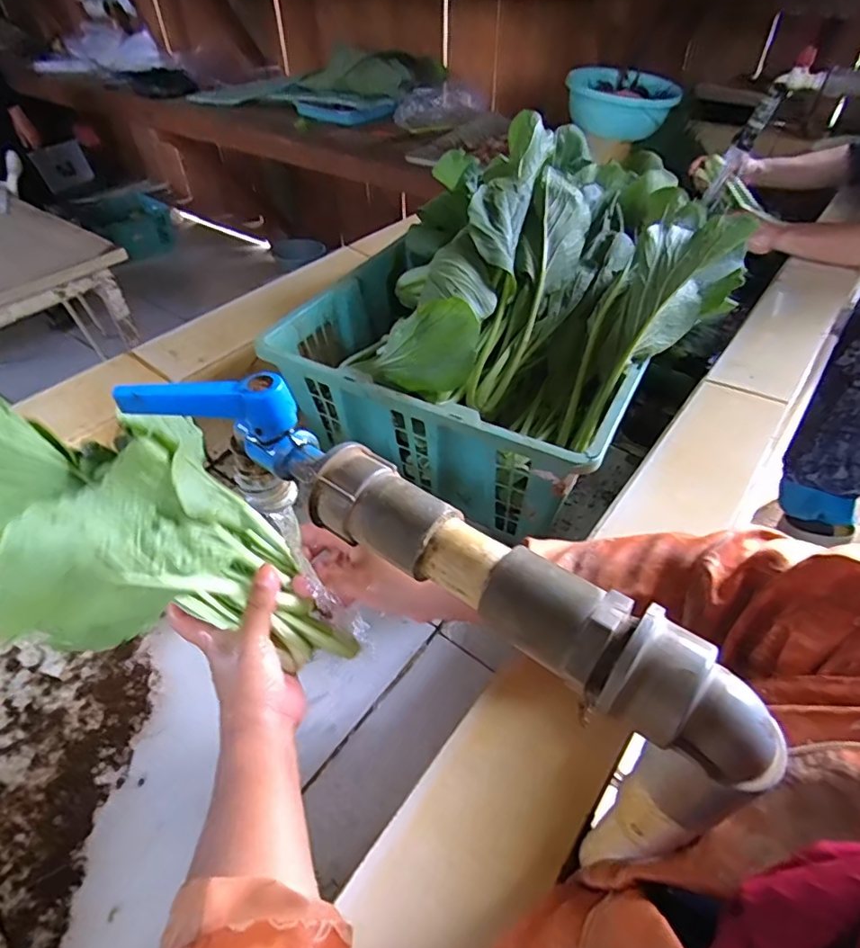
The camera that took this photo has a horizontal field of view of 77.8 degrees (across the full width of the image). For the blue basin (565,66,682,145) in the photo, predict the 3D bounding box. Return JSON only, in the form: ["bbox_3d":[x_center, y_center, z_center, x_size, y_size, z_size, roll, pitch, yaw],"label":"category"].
[{"bbox_3d":[0.495,-0.961,1.392,0.262,0.133,0.262,11,47,11],"label":"blue basin"}]

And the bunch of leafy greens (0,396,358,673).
[{"bbox_3d":[-0.194,0.050,0.340,0.327,0.084,0.120,27,44,-17],"label":"bunch of leafy greens"}]

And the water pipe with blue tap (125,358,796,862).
[{"bbox_3d":[-0.010,0.029,0.205,0.267,0.045,0.067,31,54,27],"label":"water pipe with blue tap"}]

